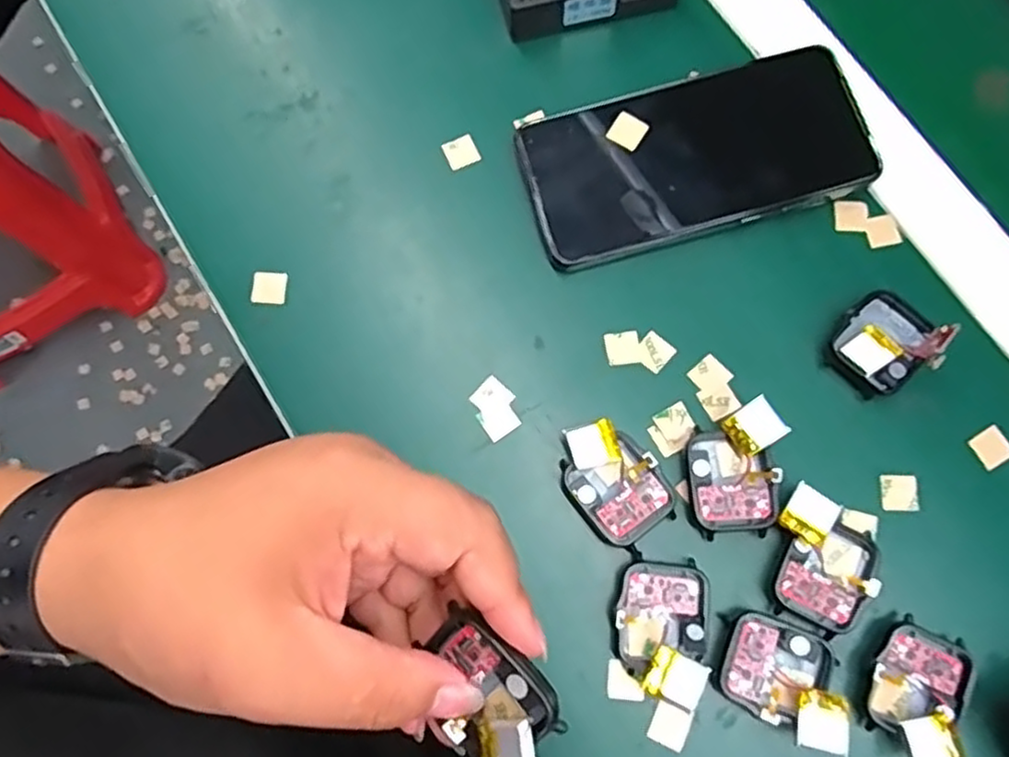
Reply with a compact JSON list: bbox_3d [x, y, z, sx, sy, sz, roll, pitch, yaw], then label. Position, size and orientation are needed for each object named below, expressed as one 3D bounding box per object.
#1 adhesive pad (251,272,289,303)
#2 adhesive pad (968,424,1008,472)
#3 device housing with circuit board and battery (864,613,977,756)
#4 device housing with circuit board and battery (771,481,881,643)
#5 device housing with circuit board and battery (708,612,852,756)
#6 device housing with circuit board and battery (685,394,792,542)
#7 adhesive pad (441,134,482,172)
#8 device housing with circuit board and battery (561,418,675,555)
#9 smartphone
[{"bbox_3d":[-0.113,-0.044,0.344,0.015,0.004,0.016,4,77,1],"label":"adhesive pad"},{"bbox_3d":[0.220,0.031,0.323,0.016,0.004,0.016,-31,79,-7],"label":"adhesive pad"},{"bbox_3d":[0.167,0.127,0.291,0.038,0.016,0.052,23,78,5],"label":"device housing with circuit board and battery"},{"bbox_3d":[0.133,0.078,0.303,0.049,0.013,0.048,36,79,7],"label":"device housing with circuit board and battery"},{"bbox_3d":[0.114,0.121,0.292,0.053,0.015,0.040,23,78,5],"label":"device housing with circuit board and battery"},{"bbox_3d":[0.100,0.039,0.311,0.038,0.020,0.055,5,77,1],"label":"device housing with circuit board and battery"},{"bbox_3d":[-0.022,-0.114,0.361,0.017,0.004,0.015,-29,79,-7],"label":"adhesive pad"},{"bbox_3d":[0.048,0.045,0.314,0.039,0.015,0.056,-37,80,-8],"label":"device housing with circuit board and battery"},{"bbox_3d":[0.091,-0.108,0.346,0.160,0.011,0.077,-16,77,2],"label":"smartphone"}]

